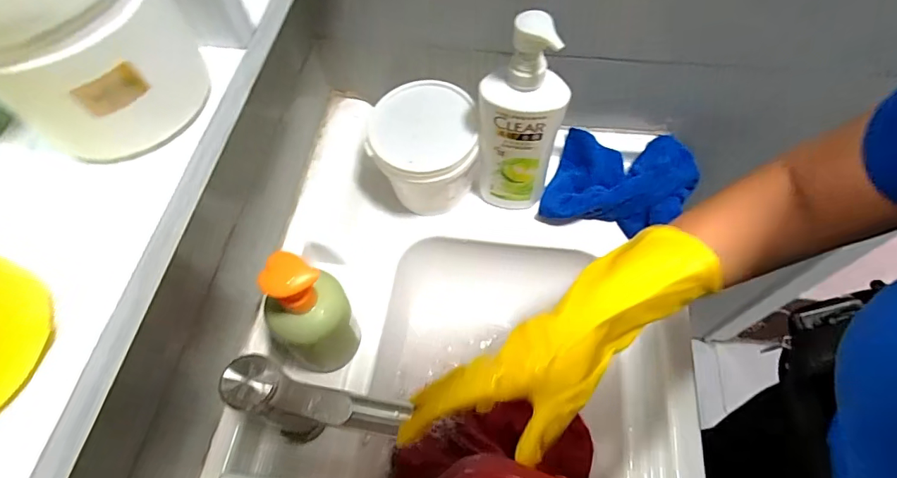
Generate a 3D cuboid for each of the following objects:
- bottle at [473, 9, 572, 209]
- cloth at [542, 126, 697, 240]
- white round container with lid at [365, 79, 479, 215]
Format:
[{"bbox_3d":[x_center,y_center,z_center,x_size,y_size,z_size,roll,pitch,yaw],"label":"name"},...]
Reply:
[{"bbox_3d":[0.075,-0.119,0.496,0.088,0.241,0.051,3,62,5],"label":"bottle"},{"bbox_3d":[0.216,-0.077,0.586,0.188,0.048,0.132,6,62,6],"label":"cloth"},{"bbox_3d":[-0.024,-0.101,0.556,0.117,0.119,0.116,-1,61,3],"label":"white round container with lid"}]

